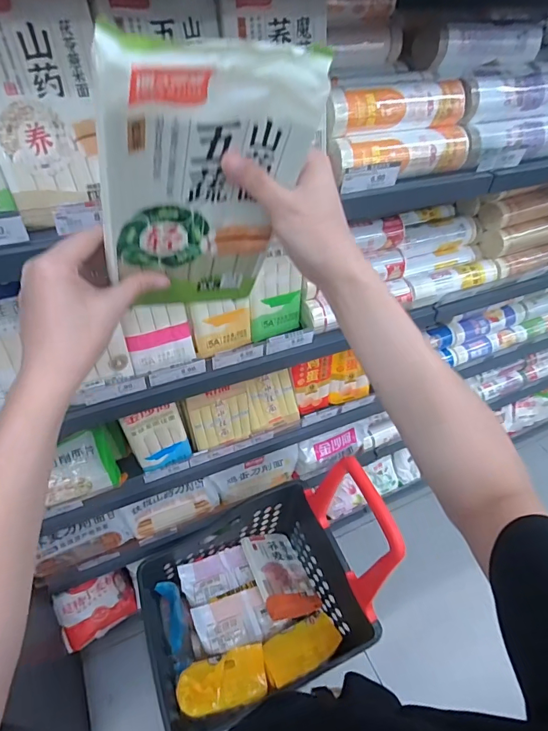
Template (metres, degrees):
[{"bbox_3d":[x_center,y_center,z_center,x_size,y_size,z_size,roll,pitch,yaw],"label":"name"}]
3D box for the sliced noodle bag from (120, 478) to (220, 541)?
[{"bbox_3d":[-0.281,0.381,1.169,0.238,0.125,0.060,-15,25,-19],"label":"sliced noodle bag"}]

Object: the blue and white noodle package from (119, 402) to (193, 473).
[{"bbox_3d":[-0.242,0.154,0.897,0.118,0.186,0.027,-20,51,-23],"label":"blue and white noodle package"}]

